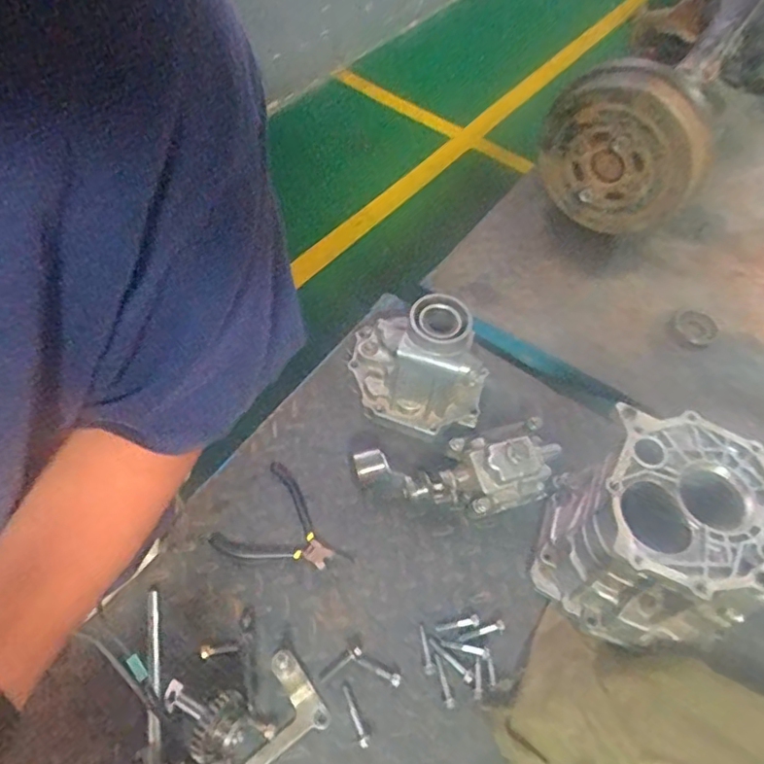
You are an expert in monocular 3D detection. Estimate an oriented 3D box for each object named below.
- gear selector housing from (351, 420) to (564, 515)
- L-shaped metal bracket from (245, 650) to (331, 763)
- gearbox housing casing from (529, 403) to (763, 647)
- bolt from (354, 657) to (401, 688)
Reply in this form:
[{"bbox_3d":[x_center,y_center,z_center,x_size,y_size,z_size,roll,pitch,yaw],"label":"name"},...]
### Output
[{"bbox_3d":[0.102,0.112,0.705,0.249,0.071,0.111,-12,58,-12],"label":"gear selector housing"},{"bbox_3d":[-0.111,0.330,0.566,0.097,0.031,0.080,-31,64,-22],"label":"L-shaped metal bracket"},{"bbox_3d":[0.287,0.166,0.611,0.193,0.186,0.196,28,59,13],"label":"gearbox housing casing"},{"bbox_3d":[-0.004,0.304,0.604,0.054,0.012,0.011,26,58,15],"label":"bolt"}]

